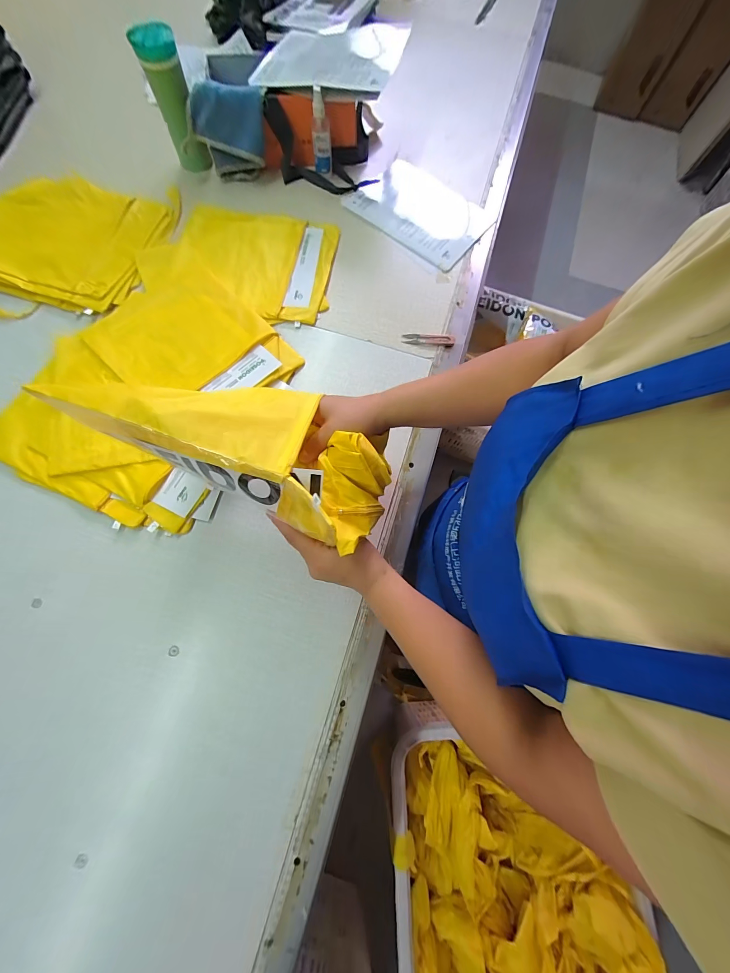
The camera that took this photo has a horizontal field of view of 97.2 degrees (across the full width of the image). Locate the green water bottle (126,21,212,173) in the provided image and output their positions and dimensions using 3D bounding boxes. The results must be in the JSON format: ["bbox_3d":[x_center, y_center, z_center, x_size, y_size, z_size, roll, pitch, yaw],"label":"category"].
[{"bbox_3d":[-0.374,-0.752,0.649,0.075,0.181,0.064,-18,77,-6],"label":"green water bottle"}]

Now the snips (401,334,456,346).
[{"bbox_3d":[0.128,-0.294,0.642,0.103,0.007,0.025,3,74,-2],"label":"snips"}]

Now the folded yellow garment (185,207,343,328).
[{"bbox_3d":[-0.224,-0.462,0.668,0.306,0.019,0.262,6,76,0],"label":"folded yellow garment"}]

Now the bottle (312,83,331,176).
[{"bbox_3d":[-0.094,-0.751,0.693,0.038,0.144,0.033,-4,76,-2],"label":"bottle"}]

